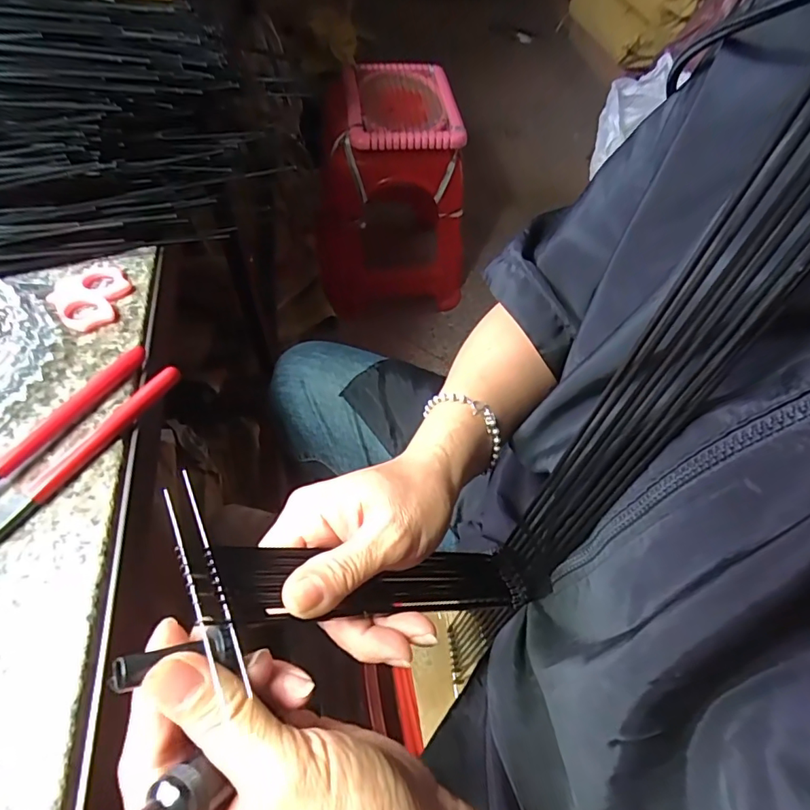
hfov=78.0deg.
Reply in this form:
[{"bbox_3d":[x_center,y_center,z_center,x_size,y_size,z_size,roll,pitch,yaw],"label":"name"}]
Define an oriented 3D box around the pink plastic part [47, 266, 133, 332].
[{"bbox_3d":[-0.227,-0.079,0.364,0.051,0.008,0.058,-36,66,-24],"label":"pink plastic part"}]

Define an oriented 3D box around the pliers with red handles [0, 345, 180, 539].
[{"bbox_3d":[-0.221,0.037,0.288,0.048,0.015,0.194,32,60,17],"label":"pliers with red handles"}]

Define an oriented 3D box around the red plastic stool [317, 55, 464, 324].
[{"bbox_3d":[-0.052,-0.497,1.241,0.333,0.490,0.333,-14,58,-12],"label":"red plastic stool"}]

